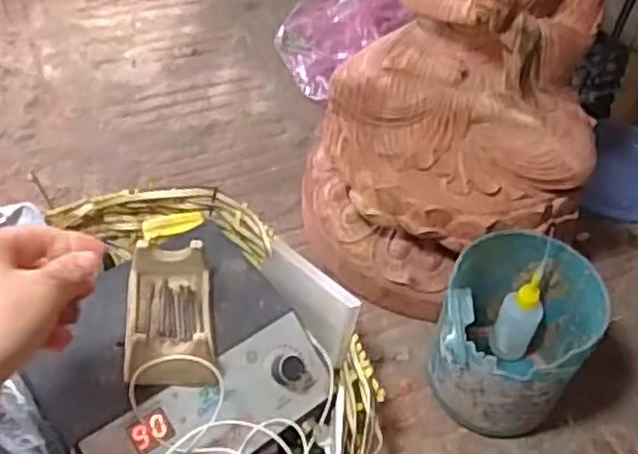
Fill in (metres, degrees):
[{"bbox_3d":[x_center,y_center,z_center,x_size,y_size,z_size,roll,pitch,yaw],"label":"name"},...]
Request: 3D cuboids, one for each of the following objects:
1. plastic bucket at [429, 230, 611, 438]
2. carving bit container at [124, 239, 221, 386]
[{"bbox_3d":[0.144,0.081,0.563,0.104,0.116,0.114,3,49,-4],"label":"plastic bucket"},{"bbox_3d":[-0.101,0.061,0.507,0.060,0.041,0.101,-2,49,-8],"label":"carving bit container"}]

